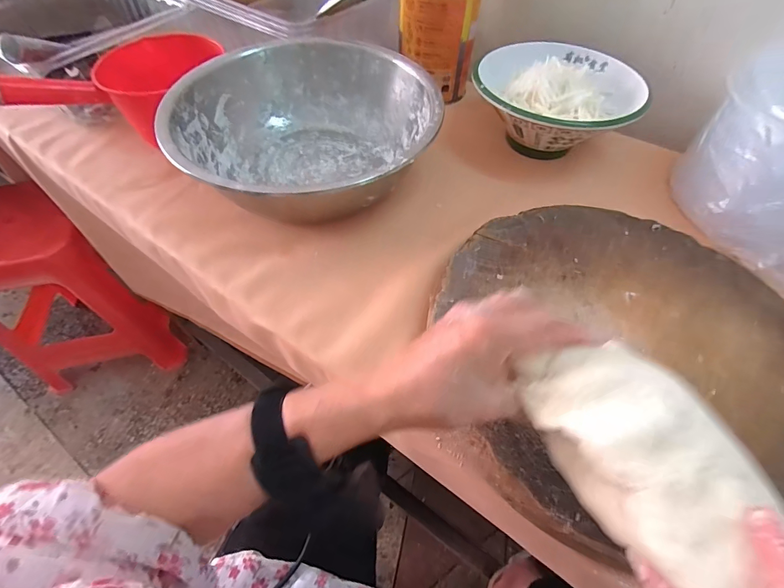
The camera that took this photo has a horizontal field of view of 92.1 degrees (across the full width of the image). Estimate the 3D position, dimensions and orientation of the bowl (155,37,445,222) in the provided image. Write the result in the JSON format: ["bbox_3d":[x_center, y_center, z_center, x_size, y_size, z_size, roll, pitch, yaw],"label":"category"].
[{"bbox_3d":[-0.109,-0.207,0.507,0.319,0.105,0.326,1,55,-1],"label":"bowl"}]

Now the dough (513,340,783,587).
[{"bbox_3d":[0.132,0.090,0.206,0.066,0.057,0.135,-24,59,-17],"label":"dough"}]

